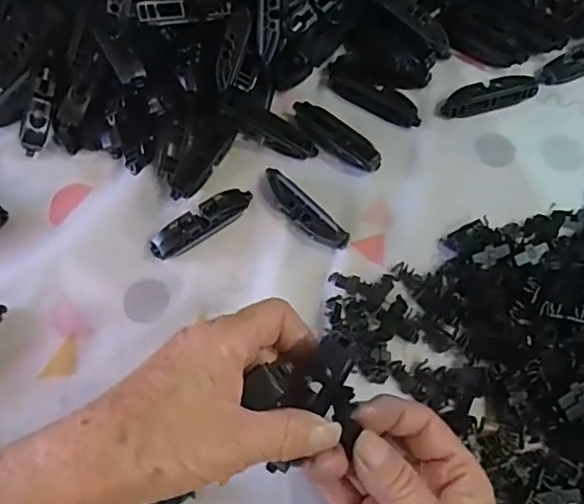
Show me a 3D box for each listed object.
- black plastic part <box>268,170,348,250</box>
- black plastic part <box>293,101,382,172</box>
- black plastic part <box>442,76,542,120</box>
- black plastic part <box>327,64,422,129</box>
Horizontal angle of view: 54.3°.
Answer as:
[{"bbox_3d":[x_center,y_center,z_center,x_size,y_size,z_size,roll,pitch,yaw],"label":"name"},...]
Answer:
[{"bbox_3d":[0.007,-0.029,0.416,0.017,0.016,0.079,-41,72,-16],"label":"black plastic part"},{"bbox_3d":[0.034,-0.089,0.445,0.082,0.012,0.024,39,72,15],"label":"black plastic part"},{"bbox_3d":[0.159,-0.127,0.460,0.082,0.011,0.020,-16,67,-7],"label":"black plastic part"},{"bbox_3d":[0.064,-0.126,0.462,0.088,0.010,0.021,30,70,13],"label":"black plastic part"}]

